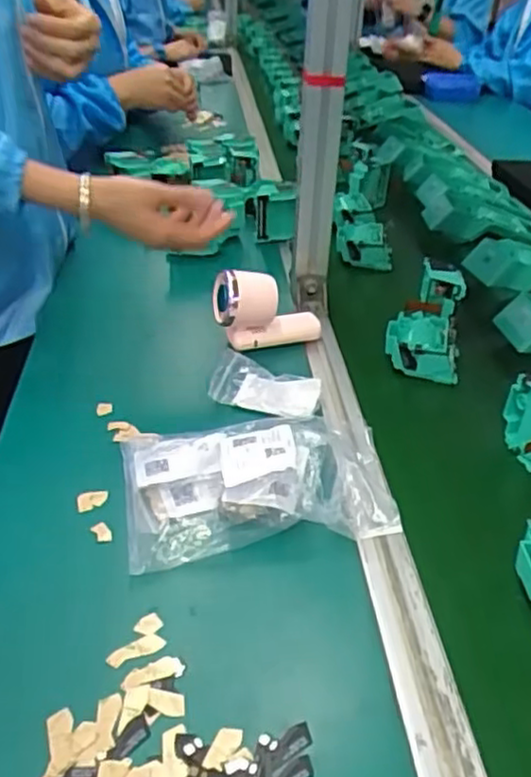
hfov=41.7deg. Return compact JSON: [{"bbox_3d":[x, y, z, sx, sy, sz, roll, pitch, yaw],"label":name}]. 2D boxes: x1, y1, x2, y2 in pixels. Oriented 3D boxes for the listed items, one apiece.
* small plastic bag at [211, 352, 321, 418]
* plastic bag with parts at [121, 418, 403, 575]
[{"bbox_3d":[0.002,-0.002,0.692,0.103,0.024,0.071,7,36,8],"label":"small plastic bag"},{"bbox_3d":[-0.006,0.065,0.562,0.212,0.049,0.140,-5,36,-10],"label":"plastic bag with parts"}]

